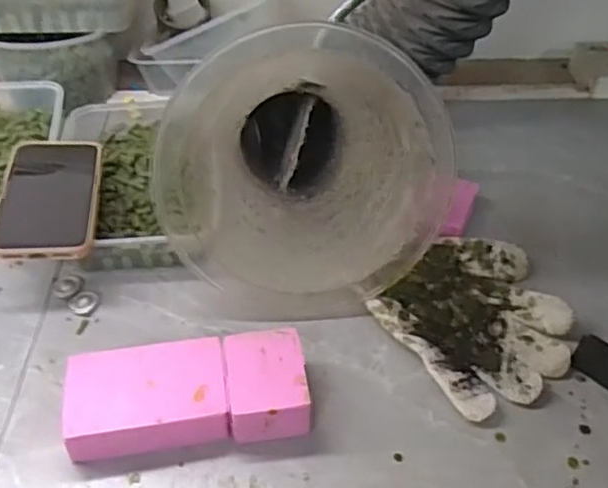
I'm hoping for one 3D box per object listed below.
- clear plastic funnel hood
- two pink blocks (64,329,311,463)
[{"bbox_3d":[0.006,-0.057,0.523,0.206,0.192,0.136,5,42,4],"label":"clear plastic funnel hood"},{"bbox_3d":[-0.080,0.106,0.458,0.164,0.037,0.080,-6,43,-7],"label":"two pink blocks"}]

